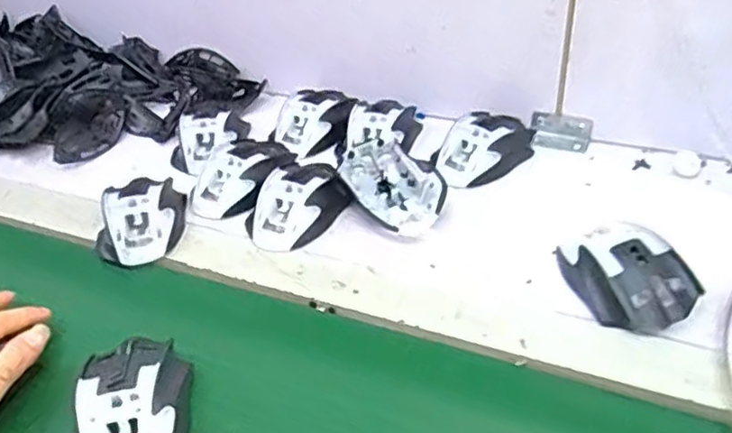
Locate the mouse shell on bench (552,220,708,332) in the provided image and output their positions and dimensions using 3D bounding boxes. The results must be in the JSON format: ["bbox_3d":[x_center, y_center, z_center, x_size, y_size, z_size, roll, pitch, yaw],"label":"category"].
[{"bbox_3d":[0.189,0.038,0.487,0.070,0.037,0.110,-16,40,-11],"label":"mouse shell on bench"}]

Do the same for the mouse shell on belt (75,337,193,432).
[{"bbox_3d":[-0.154,0.129,0.432,0.068,0.038,0.105,-7,40,0],"label":"mouse shell on belt"}]

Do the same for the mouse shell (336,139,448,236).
[{"bbox_3d":[0.020,-0.027,0.593,0.068,0.036,0.117,-31,45,-27],"label":"mouse shell"}]

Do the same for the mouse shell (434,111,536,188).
[{"bbox_3d":[0.117,-0.070,0.639,0.067,0.033,0.108,24,49,32],"label":"mouse shell"}]

